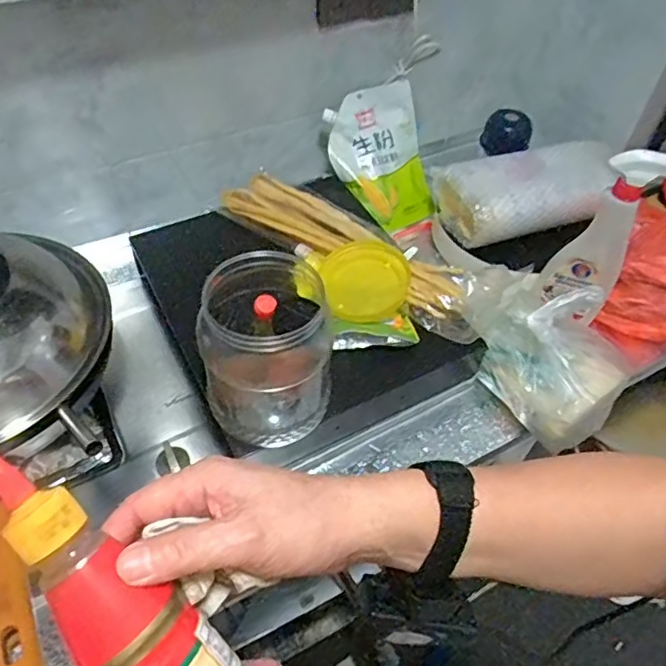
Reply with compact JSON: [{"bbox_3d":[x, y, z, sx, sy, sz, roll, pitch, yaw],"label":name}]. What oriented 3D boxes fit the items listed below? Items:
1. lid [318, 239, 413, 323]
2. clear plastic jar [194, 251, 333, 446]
[{"bbox_3d":[0.043,-0.068,0.743,0.115,0.025,0.102,-30,81,-16],"label":"lid"},{"bbox_3d":[-0.068,0.024,0.619,0.126,0.169,0.125,2,51,-2],"label":"clear plastic jar"}]

